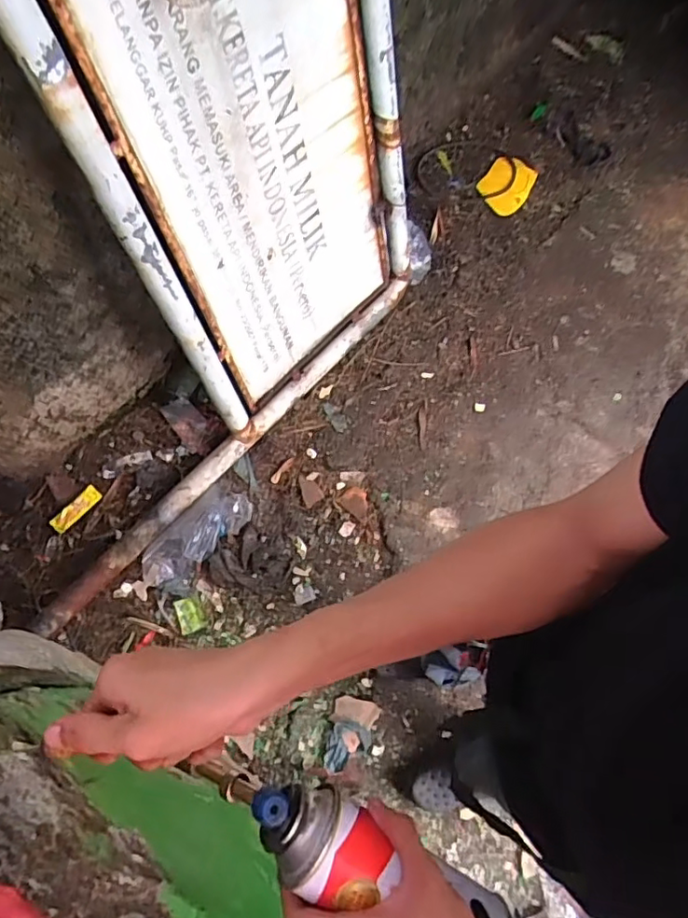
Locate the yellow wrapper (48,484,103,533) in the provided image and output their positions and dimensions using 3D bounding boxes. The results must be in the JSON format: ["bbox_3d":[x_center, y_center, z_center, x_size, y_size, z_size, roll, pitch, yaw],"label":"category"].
[{"bbox_3d":[-0.623,0.118,1.355,0.044,0.013,0.127,44,82,2],"label":"yellow wrapper"}]

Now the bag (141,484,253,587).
[{"bbox_3d":[-0.349,0.185,1.381,0.110,0.070,0.294,39,72,15],"label":"bag"}]

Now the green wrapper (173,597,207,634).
[{"bbox_3d":[-0.362,0.365,1.364,0.061,0.004,0.078,-17,82,-16],"label":"green wrapper"}]

